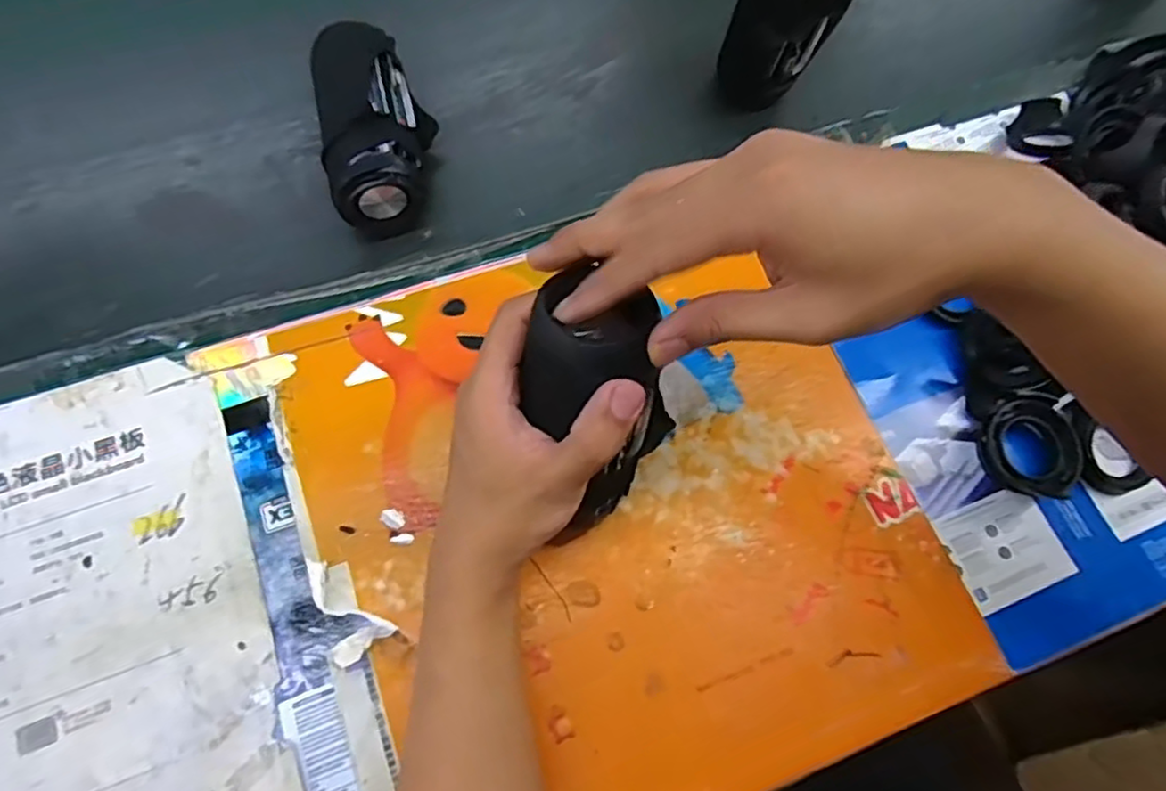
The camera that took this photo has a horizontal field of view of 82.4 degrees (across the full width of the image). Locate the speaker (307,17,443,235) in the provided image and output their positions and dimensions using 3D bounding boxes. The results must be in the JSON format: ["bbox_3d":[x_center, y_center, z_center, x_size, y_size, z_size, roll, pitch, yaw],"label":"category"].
[{"bbox_3d":[-0.152,-0.200,0.491,0.076,0.076,0.162,-11,72,-8],"label":"speaker"}]

